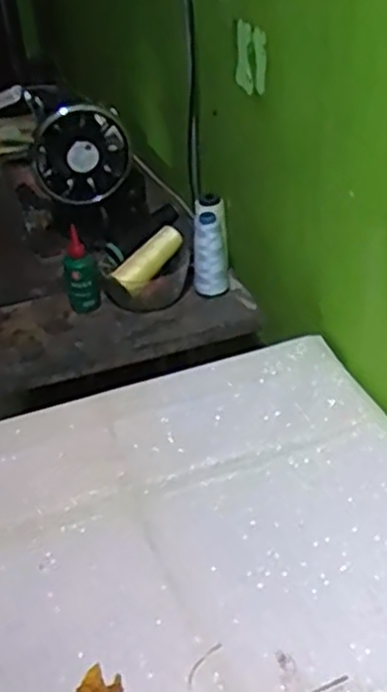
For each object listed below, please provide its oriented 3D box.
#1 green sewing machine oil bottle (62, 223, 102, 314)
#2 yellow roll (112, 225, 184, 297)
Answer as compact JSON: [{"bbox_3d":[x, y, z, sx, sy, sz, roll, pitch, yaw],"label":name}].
[{"bbox_3d":[-0.154,-0.109,1.006,0.045,0.122,0.039,-11,35,-8],"label":"green sewing machine oil bottle"},{"bbox_3d":[-0.054,-0.115,1.015,0.113,0.039,0.045,-47,47,-10],"label":"yellow roll"}]

